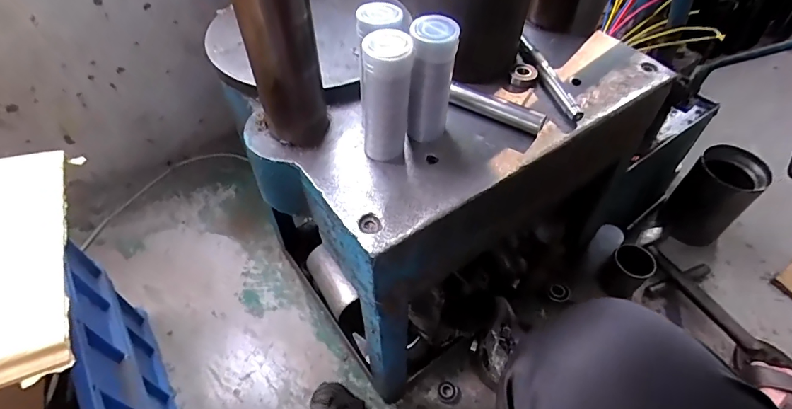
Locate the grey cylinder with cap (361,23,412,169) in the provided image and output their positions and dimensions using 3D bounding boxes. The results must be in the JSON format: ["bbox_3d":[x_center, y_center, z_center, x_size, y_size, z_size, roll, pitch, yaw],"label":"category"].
[{"bbox_3d":[-0.009,-0.091,0.406,0.044,0.129,0.034,-5,51,-3],"label":"grey cylinder with cap"}]

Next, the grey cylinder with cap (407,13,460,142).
[{"bbox_3d":[0.033,-0.111,0.423,0.041,0.126,0.035,6,51,6],"label":"grey cylinder with cap"}]

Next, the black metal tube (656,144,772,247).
[{"bbox_3d":[0.626,-0.011,0.883,0.118,0.172,0.128,36,60,26],"label":"black metal tube"}]

